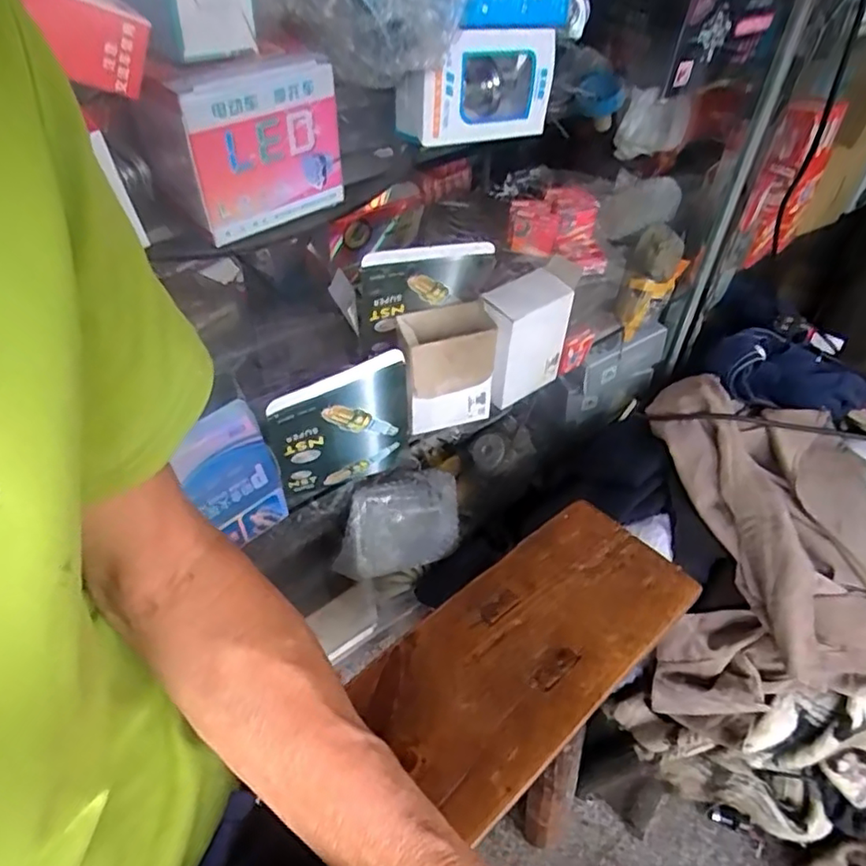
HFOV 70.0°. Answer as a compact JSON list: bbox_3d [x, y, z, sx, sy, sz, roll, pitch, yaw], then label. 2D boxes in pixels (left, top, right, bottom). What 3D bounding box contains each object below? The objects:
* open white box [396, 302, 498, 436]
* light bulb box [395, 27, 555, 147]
[{"bbox_3d":[0.013,-0.066,0.653,0.094,0.119,0.058,-13,48,-12],"label":"open white box"},{"bbox_3d":[0.035,-0.251,0.444,0.124,0.067,0.044,-23,51,-20],"label":"light bulb box"}]

